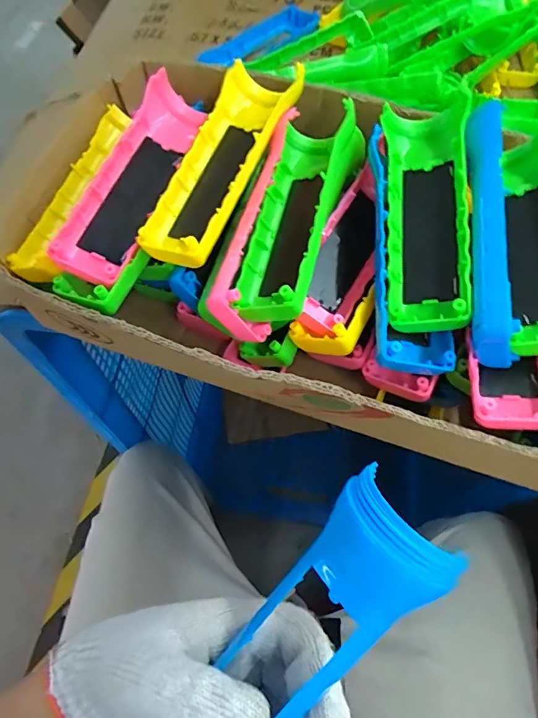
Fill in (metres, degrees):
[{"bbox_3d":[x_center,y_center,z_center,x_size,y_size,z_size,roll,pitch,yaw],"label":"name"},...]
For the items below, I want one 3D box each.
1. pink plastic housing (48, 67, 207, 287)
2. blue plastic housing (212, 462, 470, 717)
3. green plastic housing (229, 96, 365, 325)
[{"bbox_3d":[-0.078,-0.117,0.277,0.045,0.027,0.151,20,64,10],"label":"pink plastic housing"},{"bbox_3d":[0.016,0.117,0.187,0.048,0.021,0.150,37,107,17],"label":"blue plastic housing"},{"bbox_3d":[0.019,-0.091,0.270,0.051,0.034,0.164,15,63,7],"label":"green plastic housing"}]

